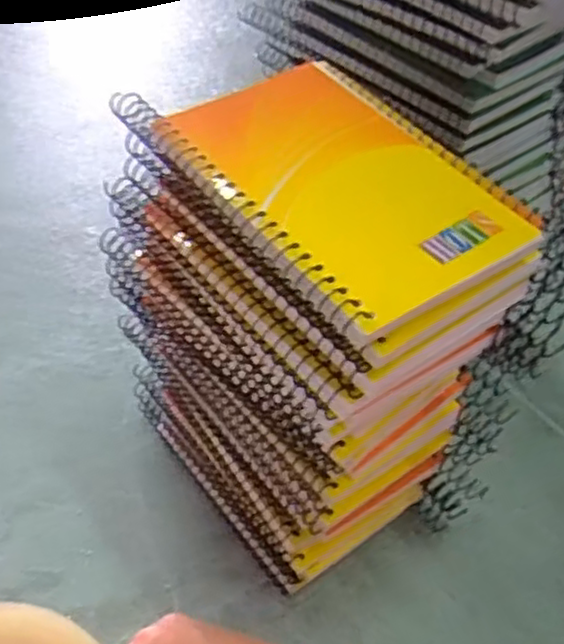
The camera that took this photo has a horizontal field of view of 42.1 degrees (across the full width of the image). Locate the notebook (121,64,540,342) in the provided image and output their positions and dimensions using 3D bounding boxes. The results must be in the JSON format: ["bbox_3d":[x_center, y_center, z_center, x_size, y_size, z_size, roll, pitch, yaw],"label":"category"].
[{"bbox_3d":[0.016,-0.059,0.277,0.096,0.008,0.147,-29,57,-26],"label":"notebook"}]

